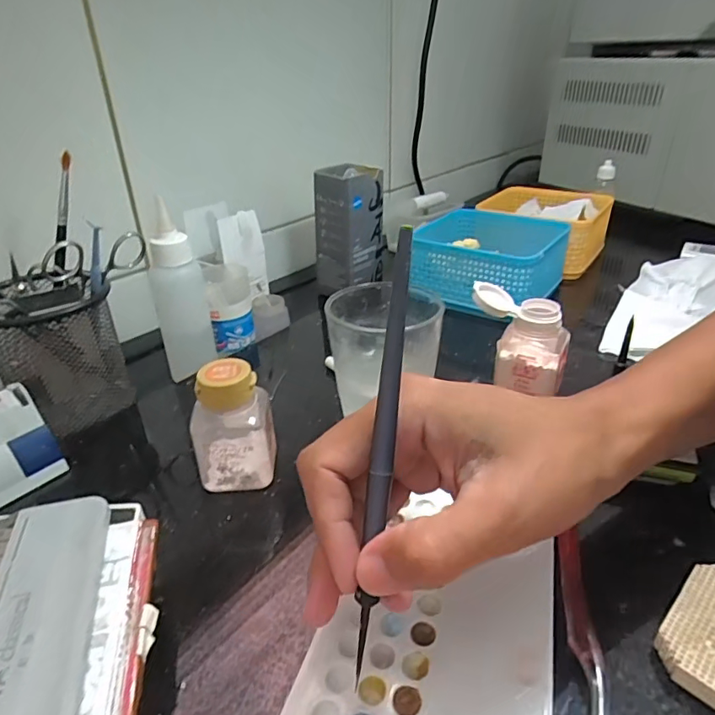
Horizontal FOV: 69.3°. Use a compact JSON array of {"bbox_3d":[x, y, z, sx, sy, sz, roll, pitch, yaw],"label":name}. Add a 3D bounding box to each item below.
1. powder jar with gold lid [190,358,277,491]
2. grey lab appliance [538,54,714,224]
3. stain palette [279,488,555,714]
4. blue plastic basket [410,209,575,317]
[{"bbox_3d":[-0.070,0.041,0.295,0.045,0.076,0.031,-9,30,-13],"label":"powder jar with gold lid"},{"bbox_3d":[0.570,-0.378,0.846,0.388,0.203,0.391,-18,34,-27],"label":"grey lab appliance"},{"bbox_3d":[0.029,0.122,0.206,0.092,0.011,0.124,9,33,17],"label":"stain palette"},{"bbox_3d":[0.138,-0.104,0.538,0.135,0.067,0.135,14,33,25],"label":"blue plastic basket"}]

